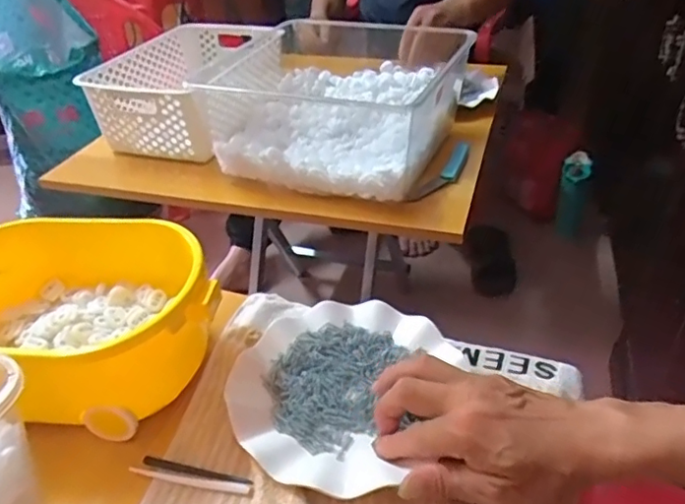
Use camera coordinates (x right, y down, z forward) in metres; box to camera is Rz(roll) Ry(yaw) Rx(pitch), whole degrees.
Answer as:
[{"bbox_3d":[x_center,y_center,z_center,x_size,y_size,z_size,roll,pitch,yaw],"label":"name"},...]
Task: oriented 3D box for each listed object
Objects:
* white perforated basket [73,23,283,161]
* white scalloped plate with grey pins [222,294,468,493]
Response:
[{"bbox_3d":[-0.233,-0.265,0.910,0.223,0.100,0.306,8,37,16],"label":"white perforated basket"},{"bbox_3d":[-0.006,0.106,0.459,0.149,0.023,0.181,12,39,21],"label":"white scalloped plate with grey pins"}]

